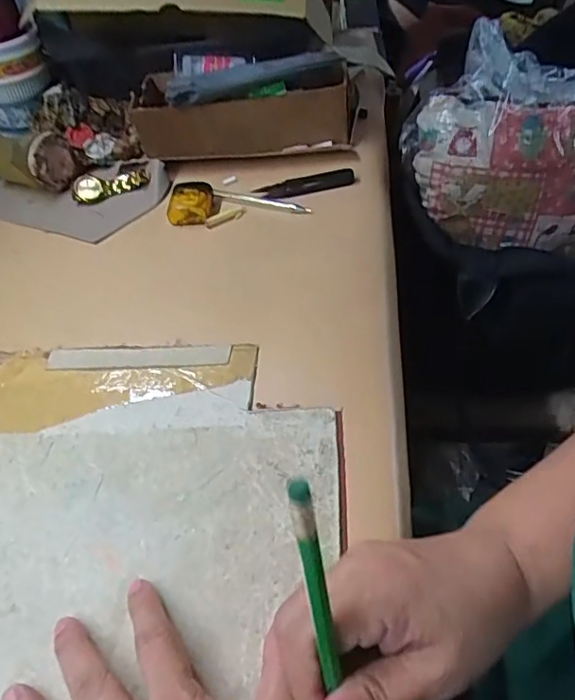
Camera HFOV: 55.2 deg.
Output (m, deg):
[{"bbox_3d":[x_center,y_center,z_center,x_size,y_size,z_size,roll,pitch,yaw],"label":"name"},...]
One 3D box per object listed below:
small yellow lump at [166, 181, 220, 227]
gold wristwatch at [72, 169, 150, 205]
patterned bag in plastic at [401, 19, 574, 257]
[{"bbox_3d":[-0.090,-0.140,0.517,0.045,0.020,0.042,-5,47,2],"label":"small yellow lump"},{"bbox_3d":[-0.178,-0.167,0.556,0.077,0.021,0.019,-15,48,-7],"label":"gold wristwatch"},{"bbox_3d":[0.263,-0.208,0.558,0.274,0.150,0.167,10,50,15],"label":"patterned bag in plastic"}]

